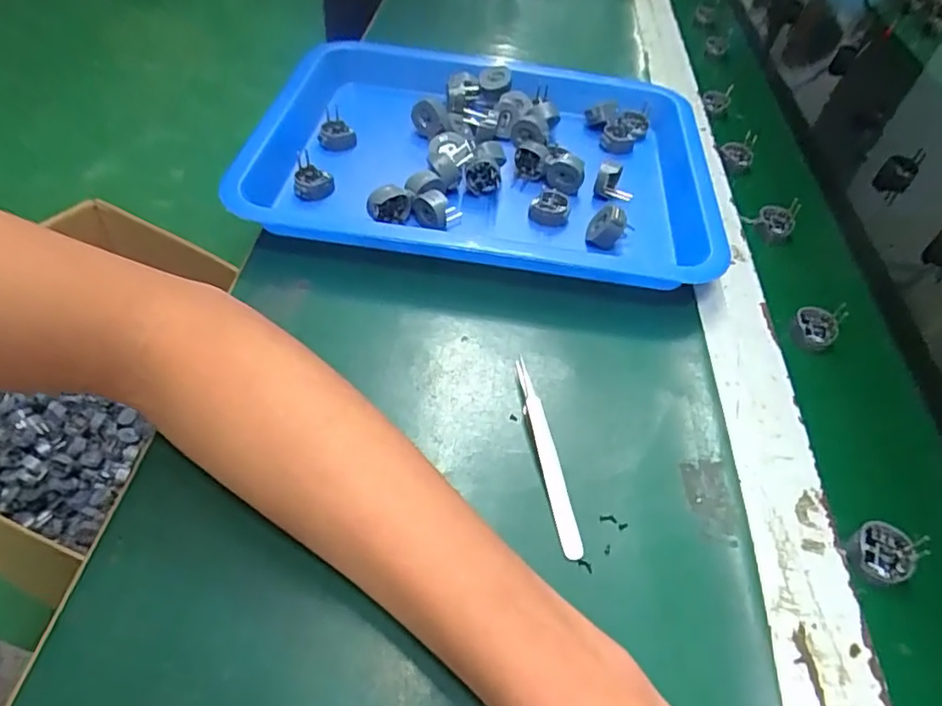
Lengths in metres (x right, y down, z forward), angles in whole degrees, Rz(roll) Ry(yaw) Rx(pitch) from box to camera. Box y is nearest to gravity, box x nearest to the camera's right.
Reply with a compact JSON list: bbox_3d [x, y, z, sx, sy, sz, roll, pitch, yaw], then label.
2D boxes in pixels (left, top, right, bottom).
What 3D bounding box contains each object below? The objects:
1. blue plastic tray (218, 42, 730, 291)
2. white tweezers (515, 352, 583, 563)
[{"bbox_3d":[0.021,-0.152,0.457,0.310,0.036,0.266,9,49,2],"label":"blue plastic tray"},{"bbox_3d":[0.038,0.050,0.304,0.010,0.012,0.109,-5,50,-10],"label":"white tweezers"}]

